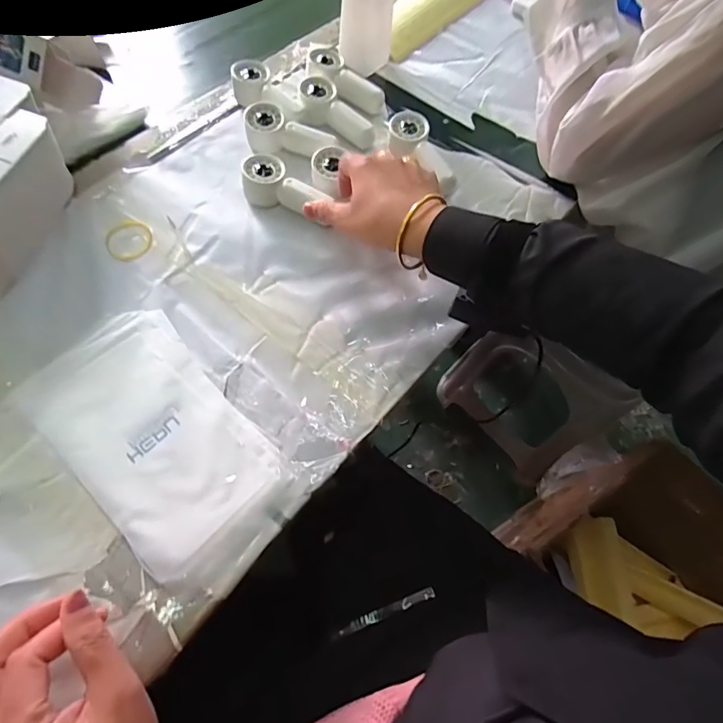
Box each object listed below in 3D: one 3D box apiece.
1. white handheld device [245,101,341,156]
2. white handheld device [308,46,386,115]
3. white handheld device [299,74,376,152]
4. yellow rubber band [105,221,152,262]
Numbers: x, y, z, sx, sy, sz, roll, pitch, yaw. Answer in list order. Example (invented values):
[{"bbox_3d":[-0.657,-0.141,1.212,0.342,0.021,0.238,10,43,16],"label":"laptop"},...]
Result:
[{"bbox_3d":[-0.084,-0.258,0.524,0.103,0.035,0.044,29,65,10],"label":"white handheld device"},{"bbox_3d":[-0.023,-0.353,0.575,0.045,0.034,0.110,-40,72,-20],"label":"white handheld device"},{"bbox_3d":[-0.033,-0.300,0.548,0.058,0.034,0.113,-30,69,-17],"label":"white handheld device"},{"bbox_3d":[-0.241,-0.125,0.468,0.045,0.005,0.049,1,63,-3],"label":"yellow rubber band"}]

